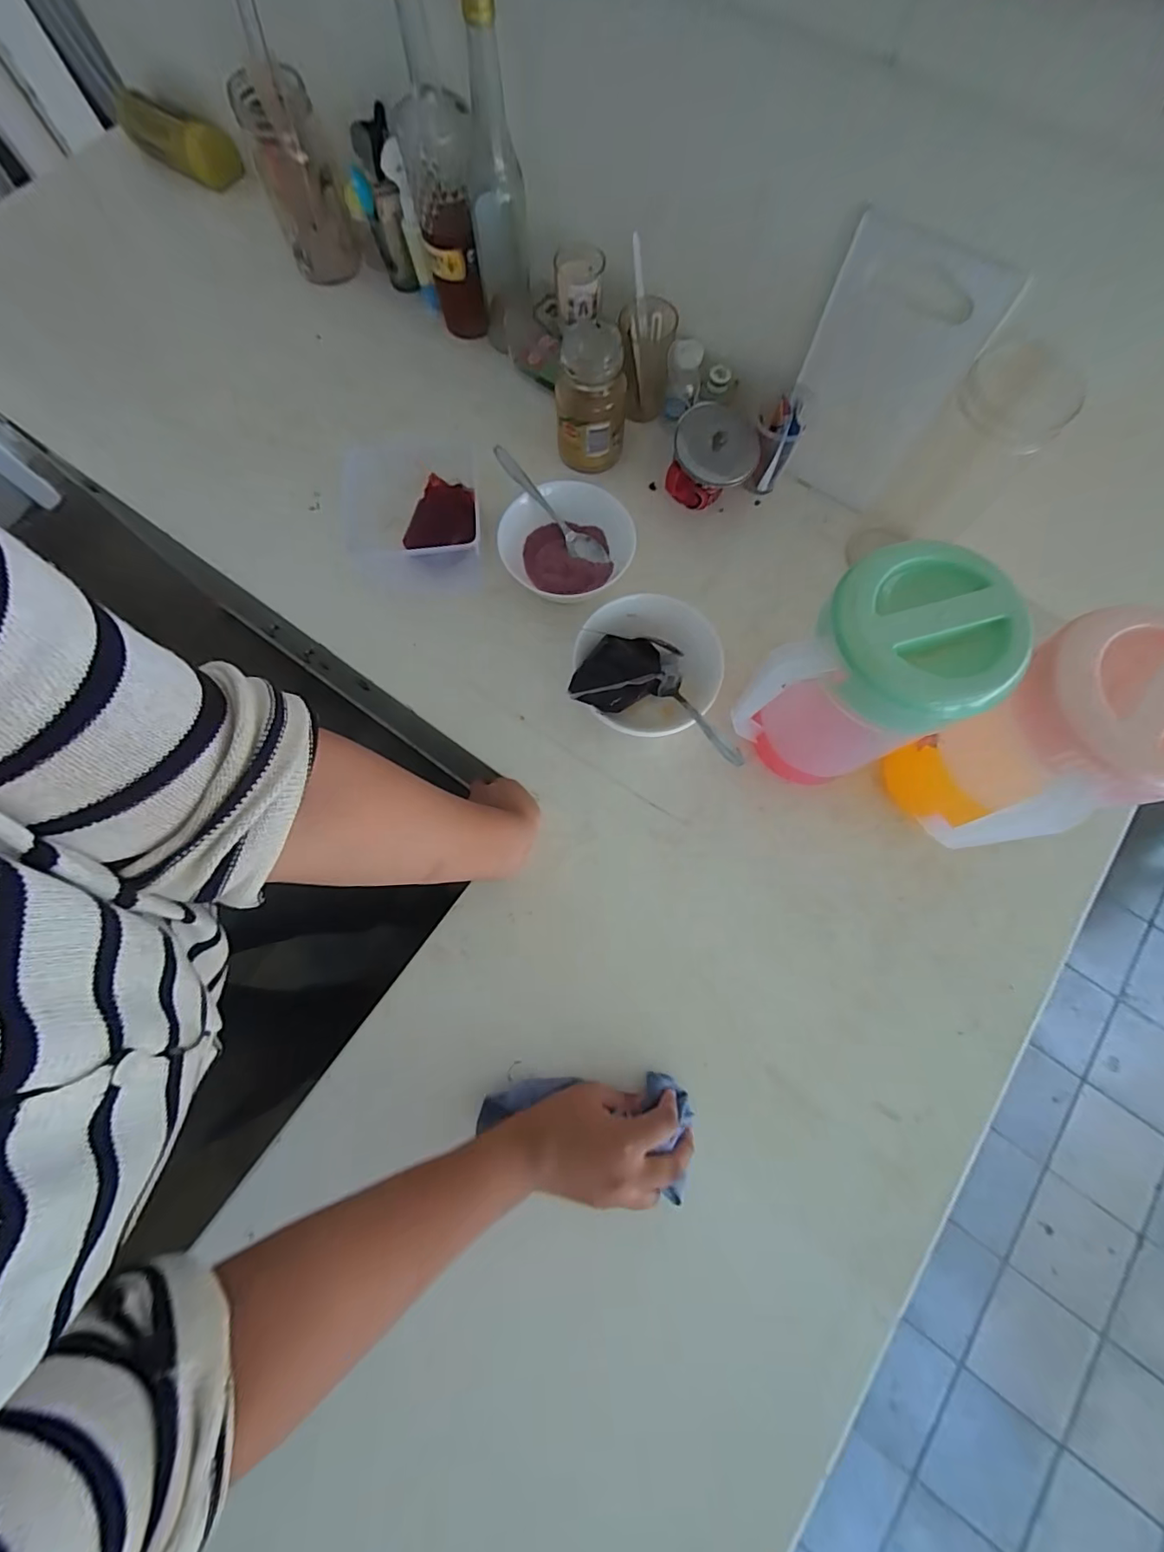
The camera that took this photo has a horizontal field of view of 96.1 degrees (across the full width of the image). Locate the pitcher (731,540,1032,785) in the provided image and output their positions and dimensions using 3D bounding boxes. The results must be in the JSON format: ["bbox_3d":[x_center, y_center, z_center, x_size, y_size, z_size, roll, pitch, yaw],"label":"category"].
[{"bbox_3d":[0.217,-0.062,0.439,0.143,0.225,0.120,-37,78,-9],"label":"pitcher"}]

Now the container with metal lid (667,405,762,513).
[{"bbox_3d":[0.145,-0.352,0.589,0.090,0.086,0.089,12,76,4],"label":"container with metal lid"}]

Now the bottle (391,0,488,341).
[{"bbox_3d":[-0.154,-0.645,0.575,0.073,0.274,0.065,-12,75,-3],"label":"bottle"}]

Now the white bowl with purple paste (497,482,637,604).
[{"bbox_3d":[-0.018,-0.254,0.585,0.143,0.044,0.142,36,78,9],"label":"white bowl with purple paste"}]

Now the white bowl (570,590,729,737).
[{"bbox_3d":[0.067,-0.107,0.532,0.137,0.070,0.147,0,75,1],"label":"white bowl"}]

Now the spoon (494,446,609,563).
[{"bbox_3d":[-0.036,-0.296,0.584,0.162,0.022,0.029,45,79,-13],"label":"spoon"}]

